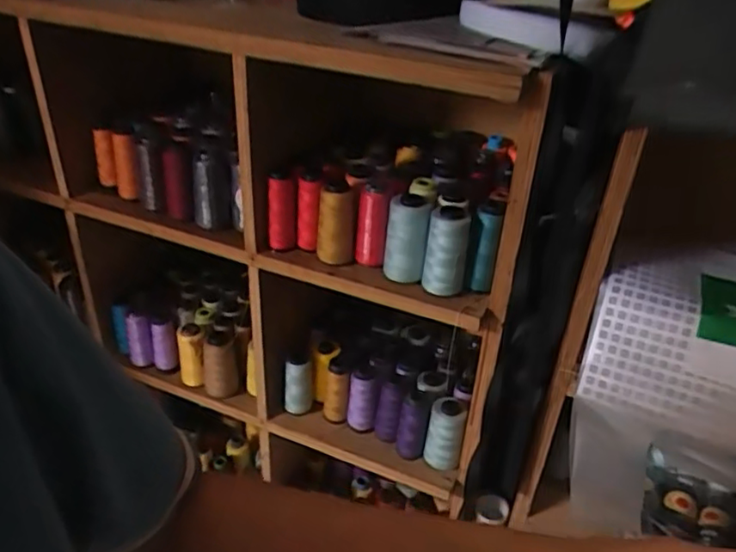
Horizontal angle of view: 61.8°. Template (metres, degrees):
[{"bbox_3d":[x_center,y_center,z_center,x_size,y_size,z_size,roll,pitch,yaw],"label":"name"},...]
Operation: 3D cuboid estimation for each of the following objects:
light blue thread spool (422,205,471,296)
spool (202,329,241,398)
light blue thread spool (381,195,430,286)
[{"bbox_3d":[0.099,-0.034,0.772,0.051,0.113,0.043,8,33,6],"label":"light blue thread spool"},{"bbox_3d":[-0.253,0.153,1.062,0.064,0.111,0.049,-6,34,-14],"label":"spool"},{"bbox_3d":[0.048,-0.044,0.787,0.052,0.112,0.045,5,33,2],"label":"light blue thread spool"}]

